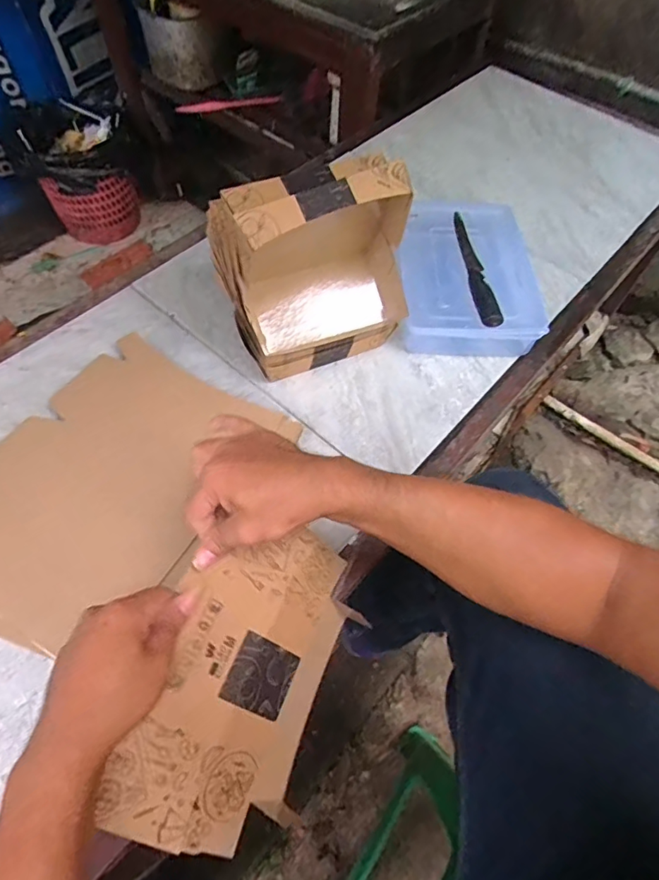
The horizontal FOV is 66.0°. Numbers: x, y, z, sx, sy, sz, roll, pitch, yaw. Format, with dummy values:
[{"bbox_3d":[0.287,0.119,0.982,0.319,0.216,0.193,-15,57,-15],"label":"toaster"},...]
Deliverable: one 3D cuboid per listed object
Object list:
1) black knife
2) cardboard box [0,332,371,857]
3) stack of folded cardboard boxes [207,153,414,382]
[{"bbox_3d":[0.203,-0.243,0.708,0.029,0.013,0.228,0,58,-2],"label":"black knife"},{"bbox_3d":[-0.189,0.090,0.517,0.431,0.139,0.383,24,60,12],"label":"cardboard box"},{"bbox_3d":[-0.019,-0.209,0.601,0.189,0.220,0.131,-19,61,-13],"label":"stack of folded cardboard boxes"}]

